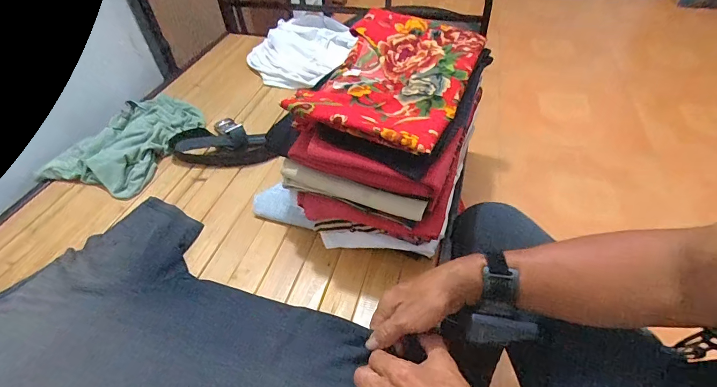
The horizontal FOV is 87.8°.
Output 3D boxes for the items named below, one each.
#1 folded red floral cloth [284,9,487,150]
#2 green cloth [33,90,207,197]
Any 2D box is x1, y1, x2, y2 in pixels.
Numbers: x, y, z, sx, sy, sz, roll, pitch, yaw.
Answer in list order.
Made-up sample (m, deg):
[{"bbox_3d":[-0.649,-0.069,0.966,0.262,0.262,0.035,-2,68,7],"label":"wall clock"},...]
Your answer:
[{"bbox_3d":[0.053,-0.176,0.537,0.198,0.038,0.293,17,50,17],"label":"folded red floral cloth"},{"bbox_3d":[-0.472,-0.123,0.784,0.196,0.036,0.285,14,49,14],"label":"green cloth"}]

